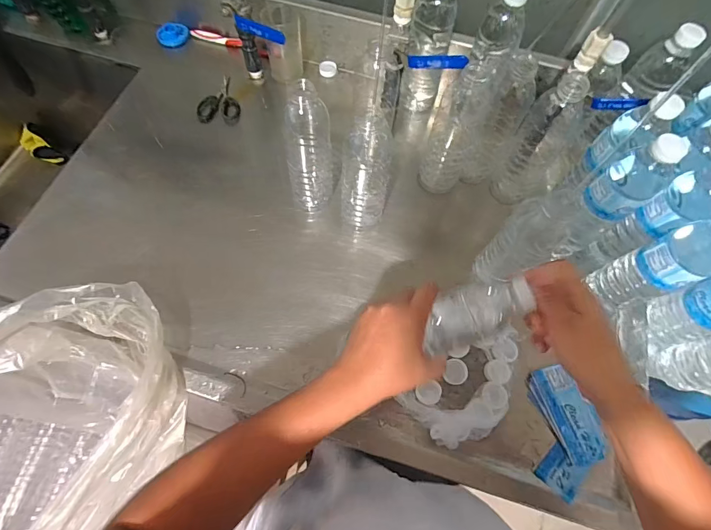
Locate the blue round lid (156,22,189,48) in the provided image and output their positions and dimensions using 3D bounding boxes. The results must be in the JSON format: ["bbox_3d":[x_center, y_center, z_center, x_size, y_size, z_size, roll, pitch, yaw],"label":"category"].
[{"bbox_3d":[-0.346,-0.436,0.720,0.058,0.008,0.049,-33,87,-18],"label":"blue round lid"}]

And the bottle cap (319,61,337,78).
[{"bbox_3d":[-0.050,-0.359,0.700,0.030,0.013,0.030,1,66,-3],"label":"bottle cap"}]

